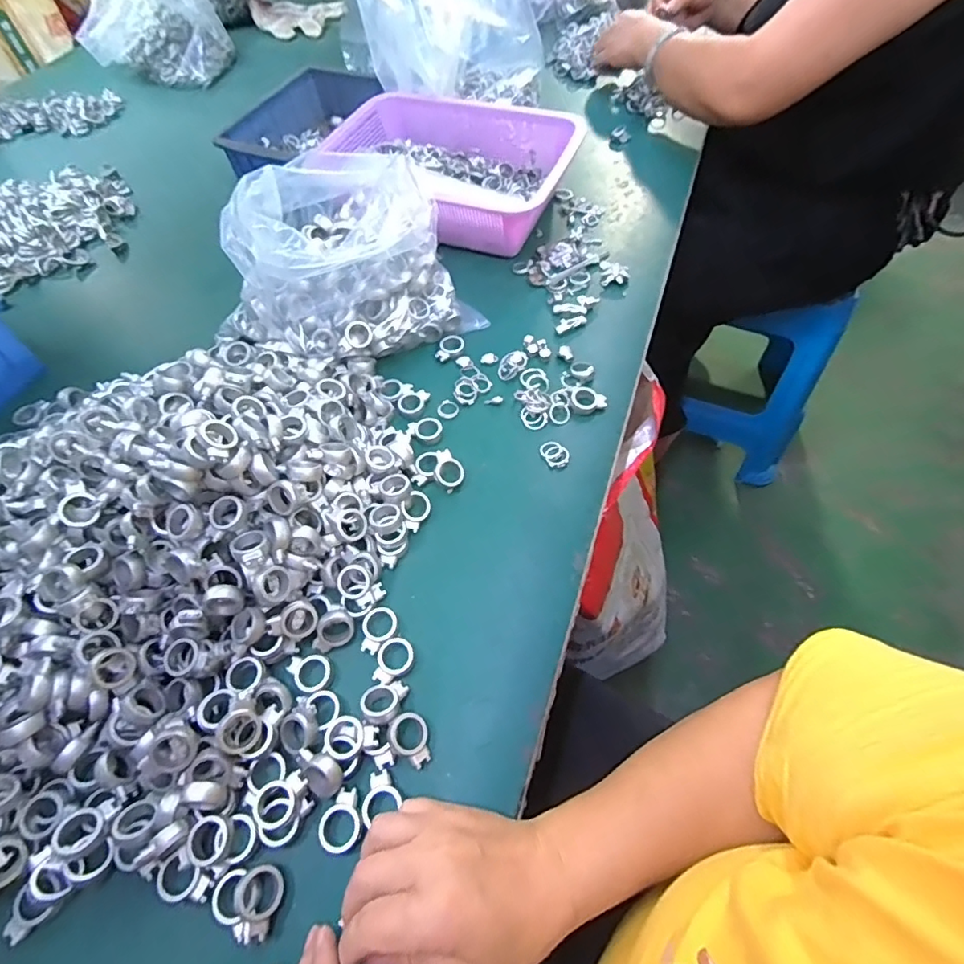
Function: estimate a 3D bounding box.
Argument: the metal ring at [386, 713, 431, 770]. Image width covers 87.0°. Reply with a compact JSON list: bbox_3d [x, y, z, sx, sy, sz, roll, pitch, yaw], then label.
[{"bbox_3d":[-0.047,0.174,0.341,0.027,0.007,0.035,-24,80,-39],"label":"metal ring"}]

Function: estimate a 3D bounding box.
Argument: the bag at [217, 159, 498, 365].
[{"bbox_3d":[-0.132,-0.228,0.514,0.208,0.144,0.162,-27,61,-13],"label":"bag"}]

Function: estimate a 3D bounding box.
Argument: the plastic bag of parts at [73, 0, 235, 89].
[{"bbox_3d":[-0.566,-0.796,0.868,0.196,0.146,0.143,2,59,4],"label":"plastic bag of parts"}]

